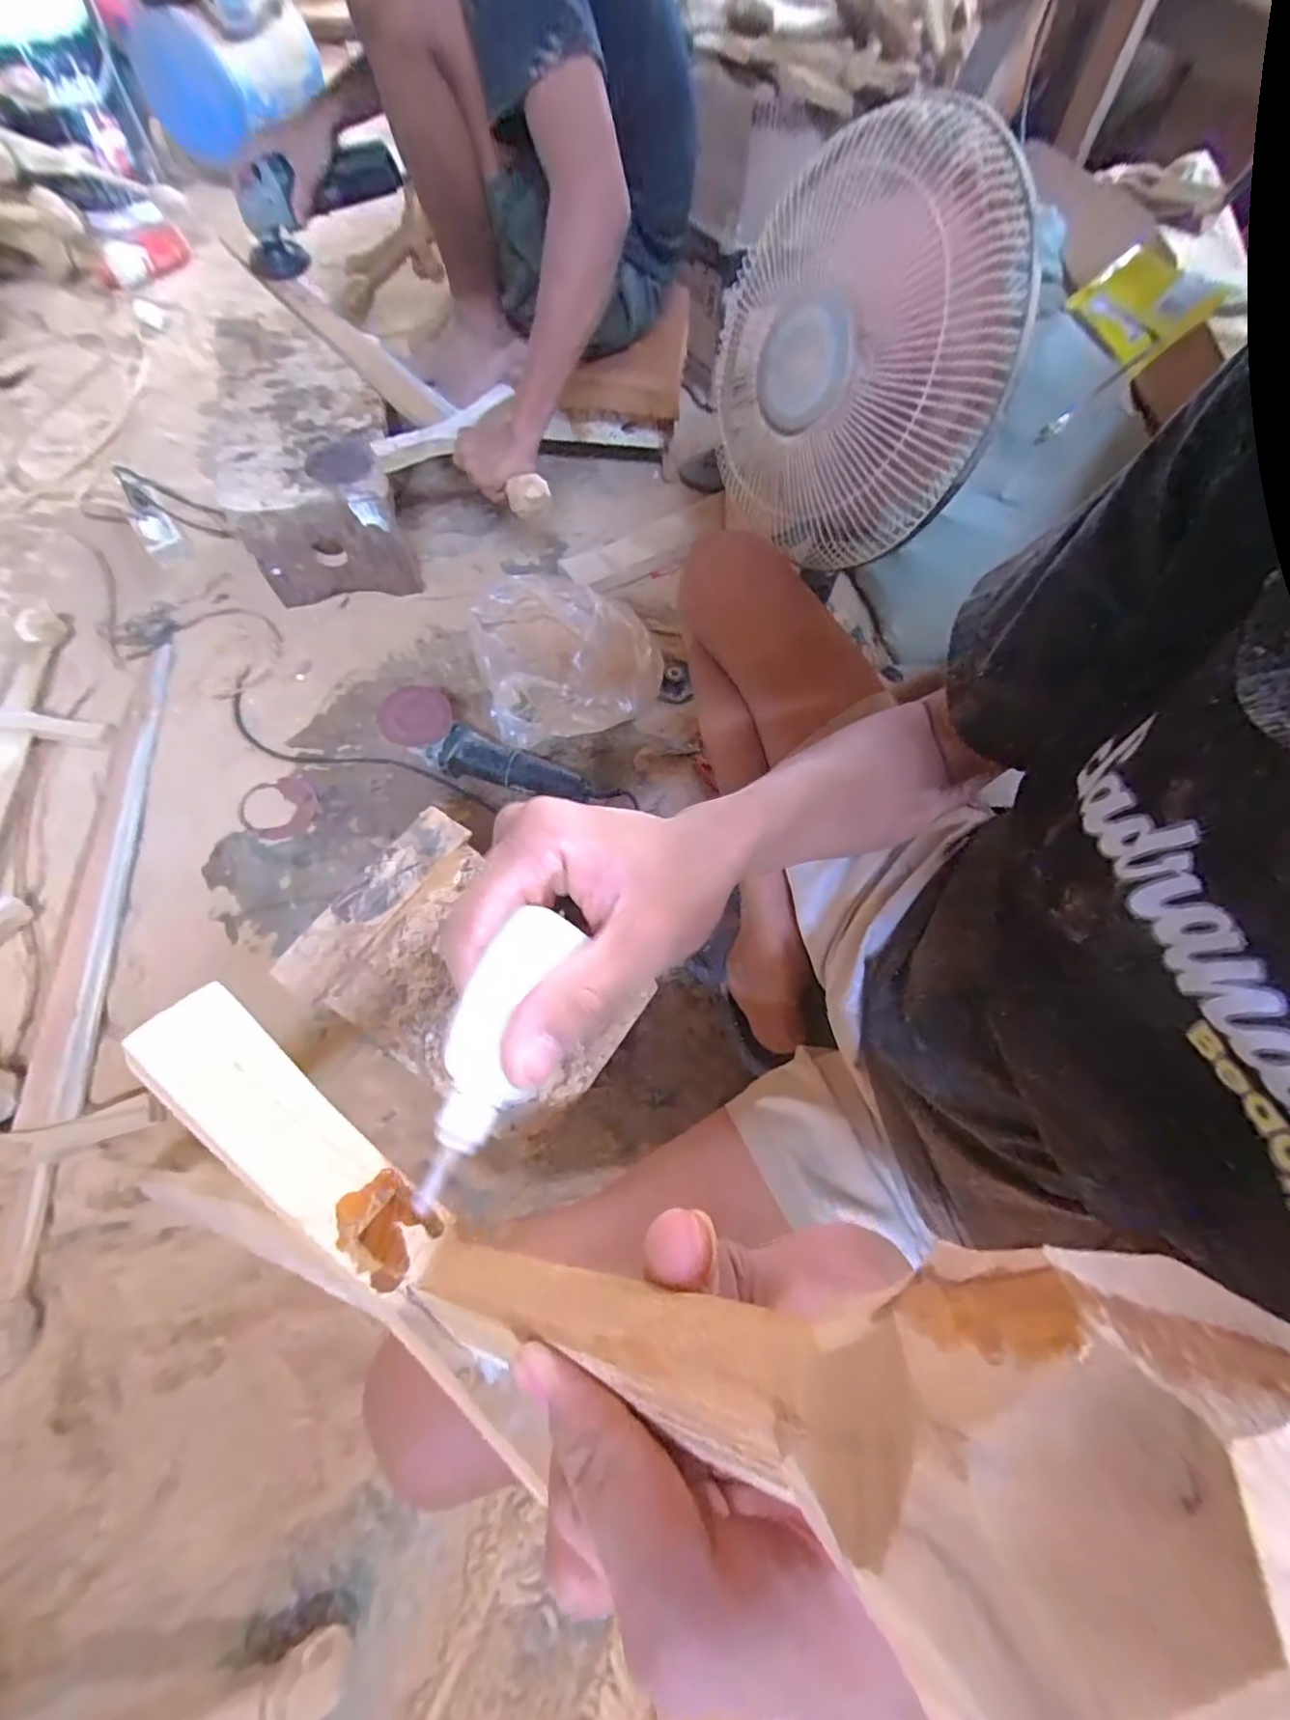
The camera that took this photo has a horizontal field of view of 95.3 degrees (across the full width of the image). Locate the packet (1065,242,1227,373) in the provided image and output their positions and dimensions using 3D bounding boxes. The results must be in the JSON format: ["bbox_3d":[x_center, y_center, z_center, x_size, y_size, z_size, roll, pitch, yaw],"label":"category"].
[{"bbox_3d":[0.566,-0.642,0.678,0.126,0.031,0.127,-38,72,1],"label":"packet"}]

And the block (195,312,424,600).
[{"bbox_3d":[-0.521,-0.638,0.966,0.241,0.195,0.365,-11,69,-9],"label":"block"}]

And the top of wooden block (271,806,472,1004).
[{"bbox_3d":[-0.288,0.039,0.628,0.060,0.014,0.234,34,69,10],"label":"top of wooden block"}]

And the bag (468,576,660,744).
[{"bbox_3d":[-0.124,-0.336,0.918,0.264,0.106,0.259,-17,70,-11],"label":"bag"}]

